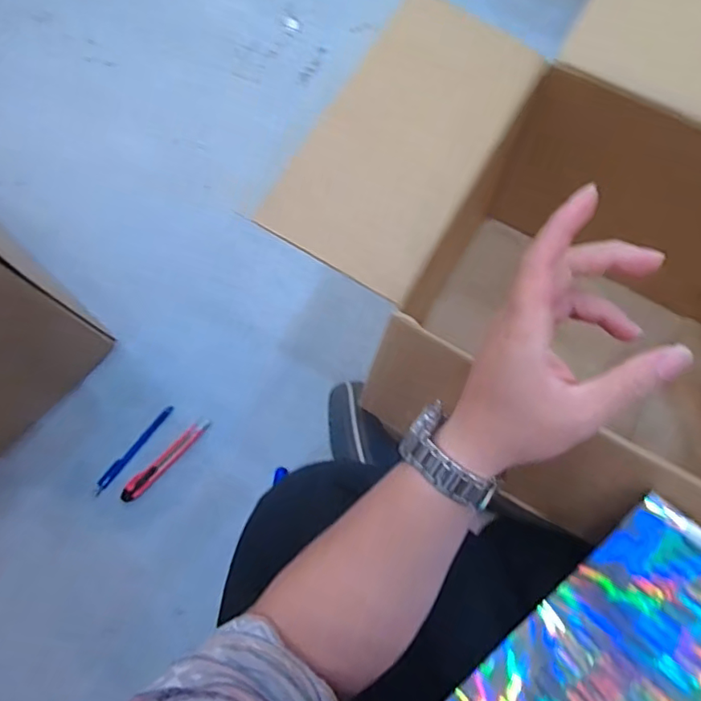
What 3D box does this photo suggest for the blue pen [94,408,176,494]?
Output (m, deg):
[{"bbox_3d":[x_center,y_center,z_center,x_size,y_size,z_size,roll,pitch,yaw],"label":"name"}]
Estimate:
[{"bbox_3d":[-0.276,0.126,0.692,0.013,0.007,0.138,37,79,11],"label":"blue pen"}]

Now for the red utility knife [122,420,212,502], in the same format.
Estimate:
[{"bbox_3d":[-0.233,0.137,0.684,0.021,0.014,0.136,43,80,12],"label":"red utility knife"}]

